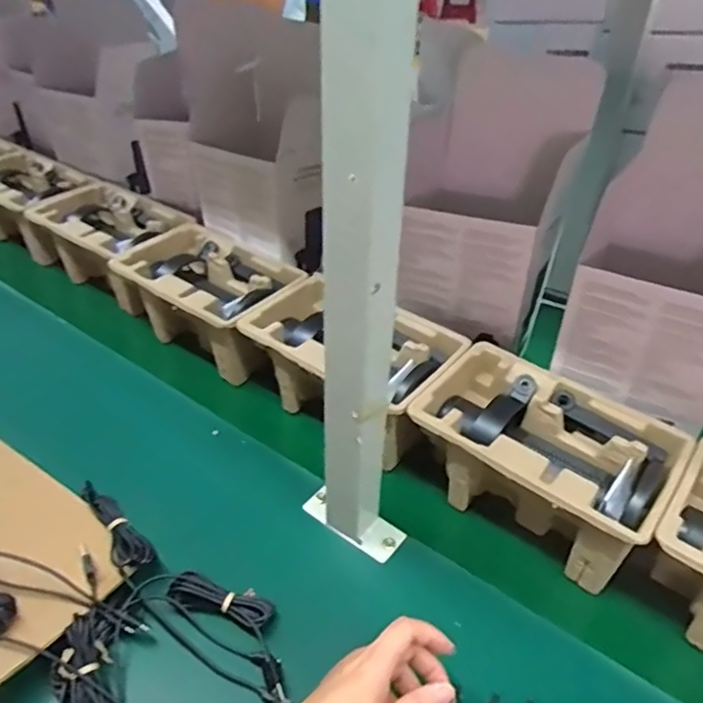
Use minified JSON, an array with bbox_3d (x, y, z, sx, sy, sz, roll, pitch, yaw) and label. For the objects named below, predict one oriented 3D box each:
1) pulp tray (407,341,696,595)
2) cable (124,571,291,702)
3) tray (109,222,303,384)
[{"bbox_3d":[0.182,0.104,0.578,0.223,0.102,0.146,27,45,32],"label":"pulp tray"},{"bbox_3d":[-0.105,0.225,0.490,0.153,0.029,0.061,18,40,23],"label":"cable"},{"bbox_3d":[-0.187,-0.067,0.794,0.255,0.106,0.142,24,43,29],"label":"tray"}]

